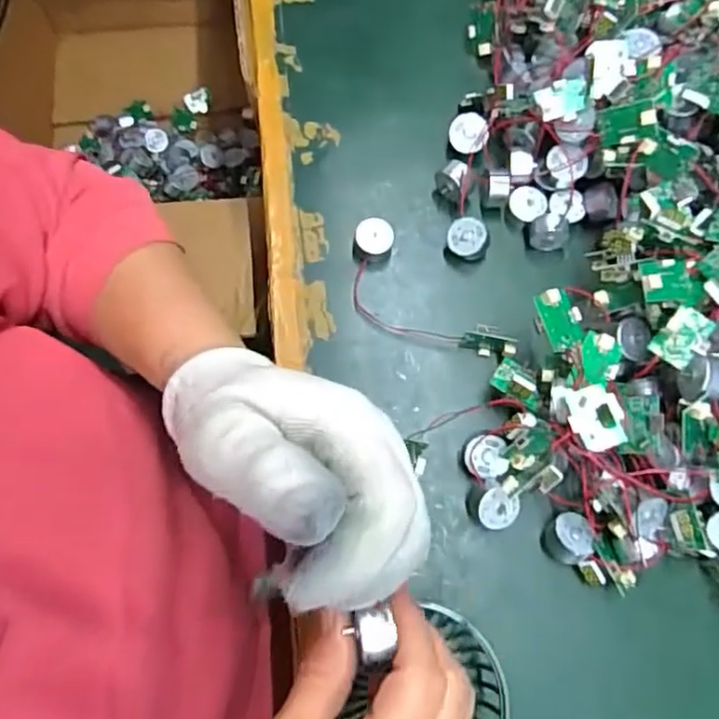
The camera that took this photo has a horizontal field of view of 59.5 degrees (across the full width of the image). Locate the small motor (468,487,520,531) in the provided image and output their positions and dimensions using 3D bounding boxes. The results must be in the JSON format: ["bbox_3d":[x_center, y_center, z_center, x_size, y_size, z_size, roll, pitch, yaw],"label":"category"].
[{"bbox_3d":[0.070,0.079,0.332,0.024,0.020,0.019,23,74,6],"label":"small motor"}]

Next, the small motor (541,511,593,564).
[{"bbox_3d":[0.109,0.094,0.331,0.021,0.020,0.026,19,73,5],"label":"small motor"}]

